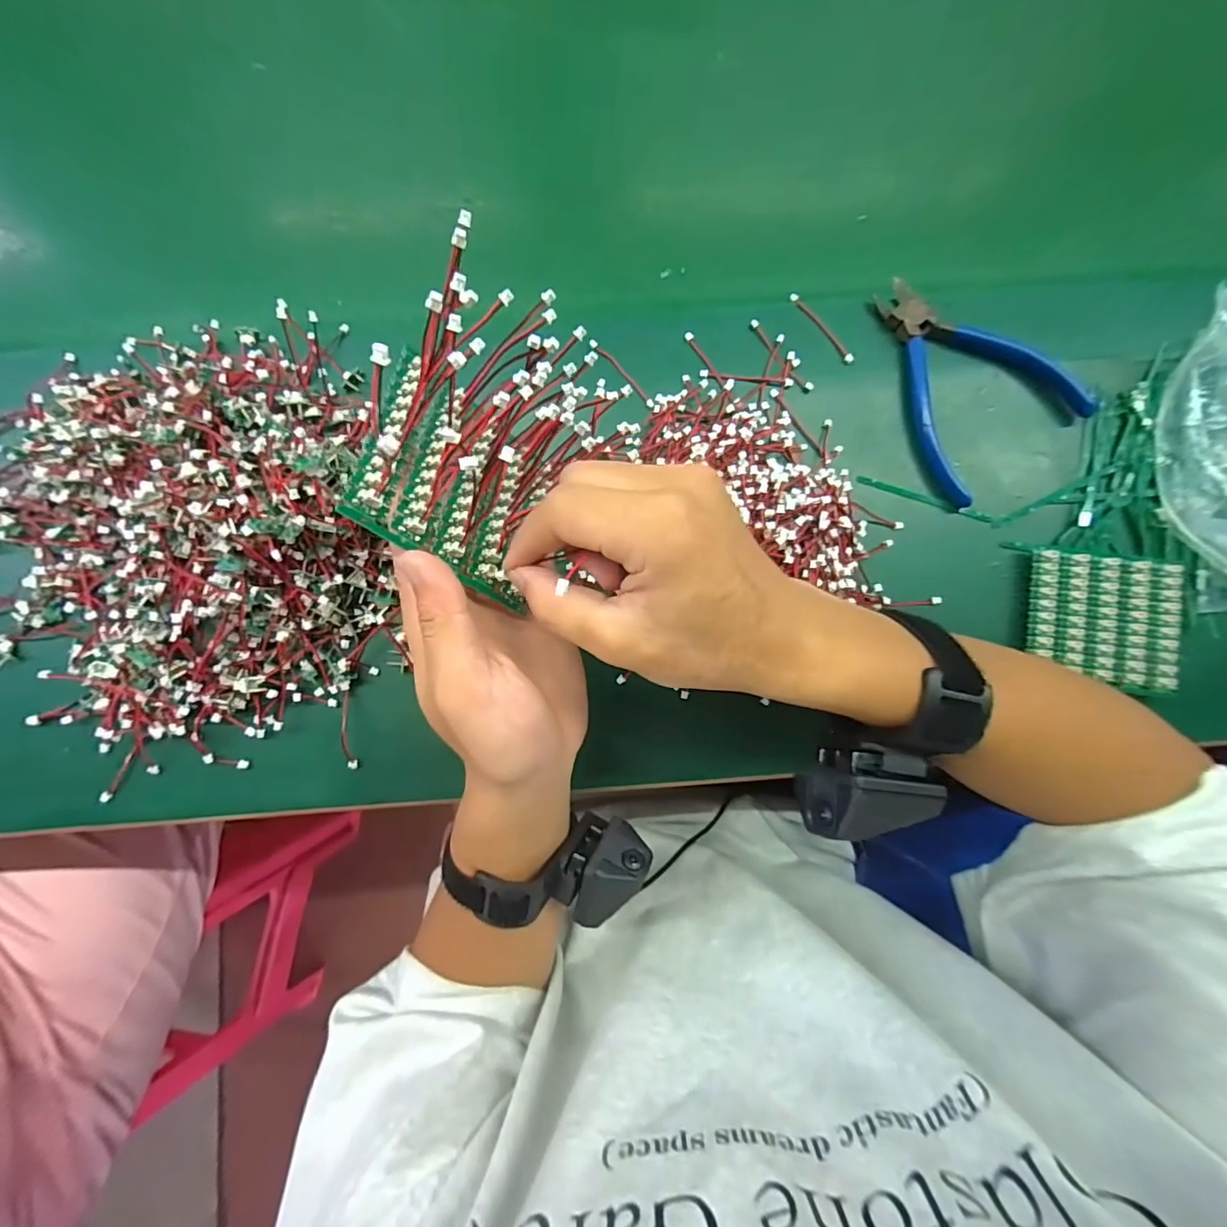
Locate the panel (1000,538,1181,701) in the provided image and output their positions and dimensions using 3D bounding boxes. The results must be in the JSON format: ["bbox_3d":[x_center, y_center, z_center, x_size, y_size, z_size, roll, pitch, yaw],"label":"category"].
[{"bbox_3d":[0.288,0.002,0.311,0.088,0.009,0.076,9,86,3],"label":"panel"}]

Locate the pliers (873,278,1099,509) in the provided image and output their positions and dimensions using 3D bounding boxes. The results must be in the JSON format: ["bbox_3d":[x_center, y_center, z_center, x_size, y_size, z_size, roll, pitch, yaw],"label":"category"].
[{"bbox_3d":[0.228,-0.149,0.322,0.104,0.009,0.140,-22,85,-2],"label":"pliers"}]

